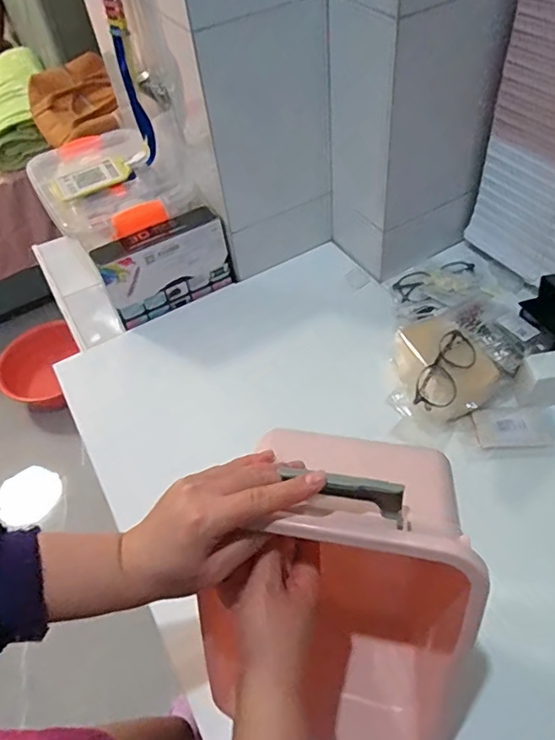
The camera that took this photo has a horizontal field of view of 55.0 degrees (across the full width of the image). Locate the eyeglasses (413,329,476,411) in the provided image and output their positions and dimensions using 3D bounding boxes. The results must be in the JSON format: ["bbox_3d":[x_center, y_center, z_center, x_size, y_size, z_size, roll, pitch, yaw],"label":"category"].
[{"bbox_3d":[0.221,0.001,0.695,0.048,0.026,0.134,25,57,24],"label":"eyeglasses"}]

